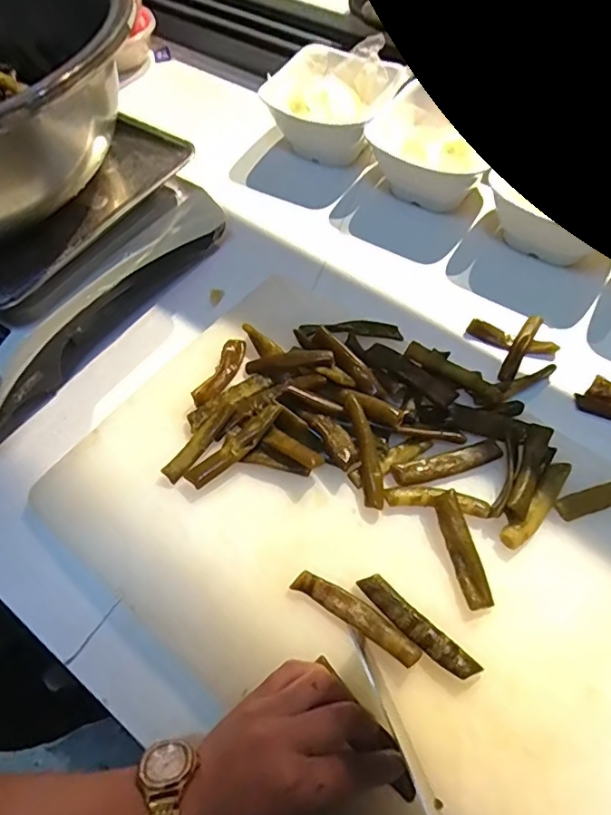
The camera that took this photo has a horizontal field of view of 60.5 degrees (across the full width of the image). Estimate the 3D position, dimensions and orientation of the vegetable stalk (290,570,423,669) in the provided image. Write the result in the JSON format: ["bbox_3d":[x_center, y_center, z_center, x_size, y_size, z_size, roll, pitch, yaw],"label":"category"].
[{"bbox_3d":[0.036,0.143,0.366,0.095,0.007,0.021,29,64,19],"label":"vegetable stalk"}]

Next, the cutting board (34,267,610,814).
[{"bbox_3d":[0.047,0.091,0.409,0.472,0.027,0.321,36,67,22],"label":"cutting board"}]

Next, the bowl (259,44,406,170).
[{"bbox_3d":[0.037,-0.393,0.690,0.163,0.089,0.129,11,58,6],"label":"bowl"}]

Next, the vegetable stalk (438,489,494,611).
[{"bbox_3d":[0.115,0.104,0.385,0.017,0.009,0.082,-11,70,-7],"label":"vegetable stalk"}]

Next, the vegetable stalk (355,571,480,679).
[{"bbox_3d":[0.076,0.150,0.361,0.092,0.015,0.018,37,67,22],"label":"vegetable stalk"}]

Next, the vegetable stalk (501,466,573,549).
[{"bbox_3d":[0.181,0.077,0.409,0.018,0.016,0.084,38,67,22],"label":"vegetable stalk"}]

